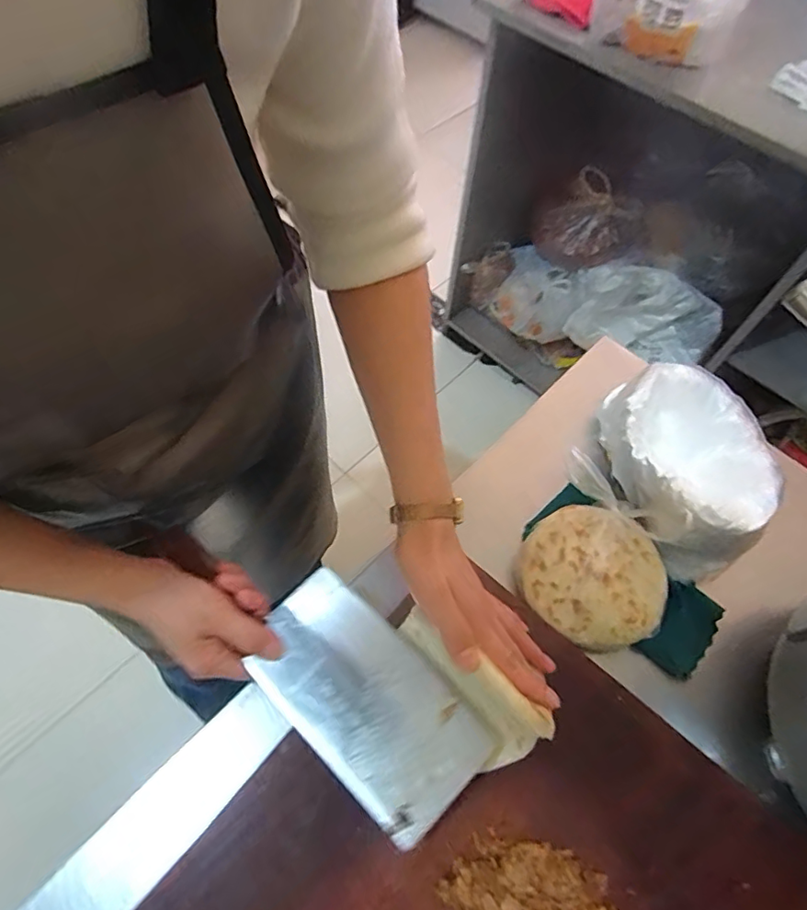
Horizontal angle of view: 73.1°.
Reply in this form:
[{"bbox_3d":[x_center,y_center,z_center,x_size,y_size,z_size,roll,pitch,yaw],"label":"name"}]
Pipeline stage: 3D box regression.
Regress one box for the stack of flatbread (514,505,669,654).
[{"bbox_3d":[0.170,0.109,0.493,0.124,0.036,0.112,41,69,19],"label":"stack of flatbread"}]

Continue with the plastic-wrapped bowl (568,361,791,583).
[{"bbox_3d":[0.262,0.007,0.523,0.165,0.093,0.162,0,62,0],"label":"plastic-wrapped bowl"}]

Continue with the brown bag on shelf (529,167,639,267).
[{"bbox_3d":[0.465,-0.598,1.412,0.267,0.231,0.135,21,63,8],"label":"brown bag on shelf"}]

